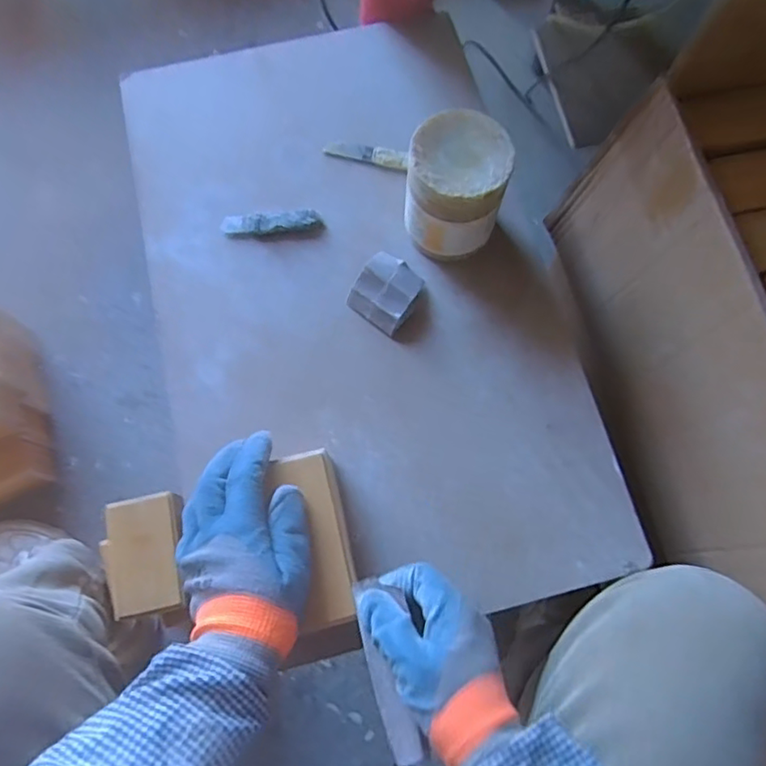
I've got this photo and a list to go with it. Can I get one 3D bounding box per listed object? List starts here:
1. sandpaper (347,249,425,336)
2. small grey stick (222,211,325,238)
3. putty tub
[{"bbox_3d":[0.004,-0.083,0.543,0.054,0.019,0.060,36,75,10],"label":"sandpaper"},{"bbox_3d":[-0.104,-0.151,0.570,0.093,0.008,0.021,-5,73,-3],"label":"small grey stick"},{"bbox_3d":[0.061,-0.164,0.524,0.080,0.105,0.081,0,73,-1],"label":"putty tub"}]

